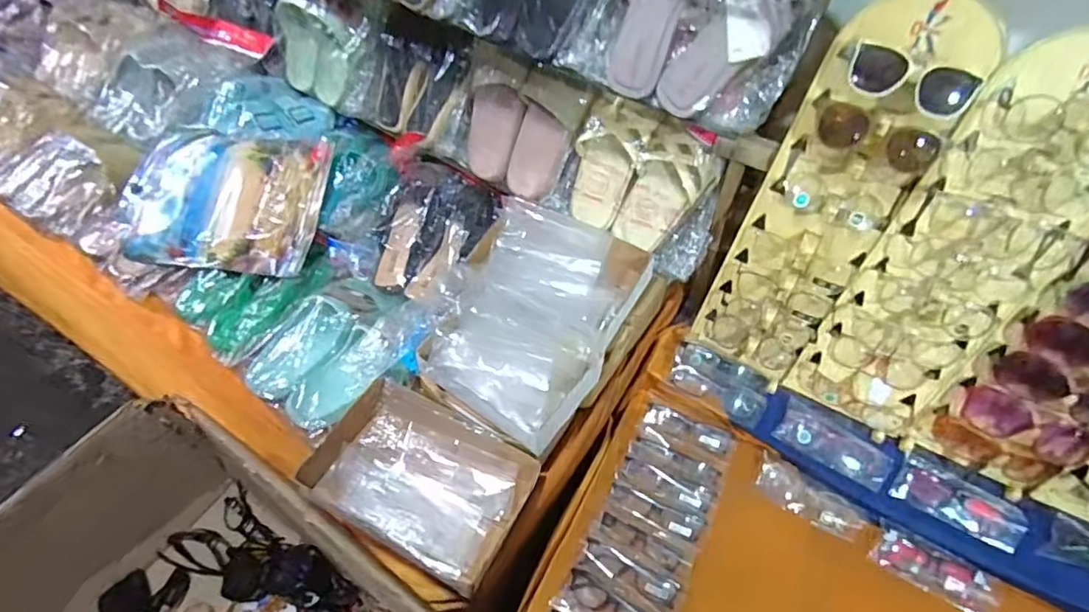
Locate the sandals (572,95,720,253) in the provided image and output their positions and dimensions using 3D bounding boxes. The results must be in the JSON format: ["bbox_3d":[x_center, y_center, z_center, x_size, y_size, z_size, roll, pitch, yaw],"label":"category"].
[{"bbox_3d":[0.131,-0.179,0.814,0.199,0.200,0.070,33,41,16],"label":"sandals"}]

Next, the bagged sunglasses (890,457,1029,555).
[{"bbox_3d":[0.562,0.267,0.757,0.155,0.022,0.061,27,85,18],"label":"bagged sunglasses"}]

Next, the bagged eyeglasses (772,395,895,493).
[{"bbox_3d":[0.416,0.198,0.803,0.150,0.018,0.065,29,89,20],"label":"bagged eyeglasses"}]

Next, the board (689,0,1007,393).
[{"bbox_3d":[0.345,-0.106,0.699,0.152,0.502,0.052,26,38,13],"label":"board"}]

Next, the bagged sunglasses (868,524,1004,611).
[{"bbox_3d":[0.521,0.353,0.745,0.150,0.028,0.060,27,86,17],"label":"bagged sunglasses"}]

